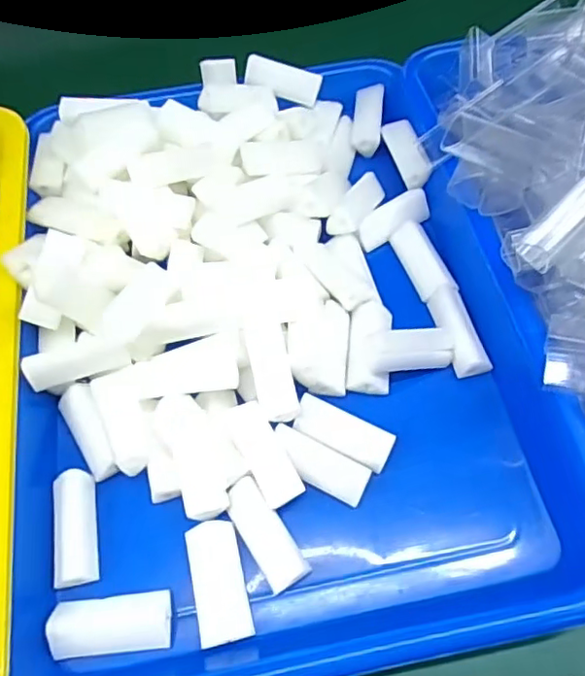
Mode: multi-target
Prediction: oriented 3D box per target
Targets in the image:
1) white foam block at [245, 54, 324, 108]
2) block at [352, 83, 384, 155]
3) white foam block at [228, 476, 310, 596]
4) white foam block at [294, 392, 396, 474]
[{"bbox_3d":[-0.006,-0.157,0.364,0.046,0.007,0.022,16,89,-11],"label":"white foam block"},{"bbox_3d":[0.047,-0.135,0.368,0.017,0.011,0.046,5,60,6],"label":"block"},{"bbox_3d":[-0.012,0.082,0.250,0.017,0.008,0.046,-30,70,-15],"label":"white foam block"},{"bbox_3d":[0.023,0.043,0.271,0.045,0.006,0.018,25,67,9],"label":"white foam block"}]

